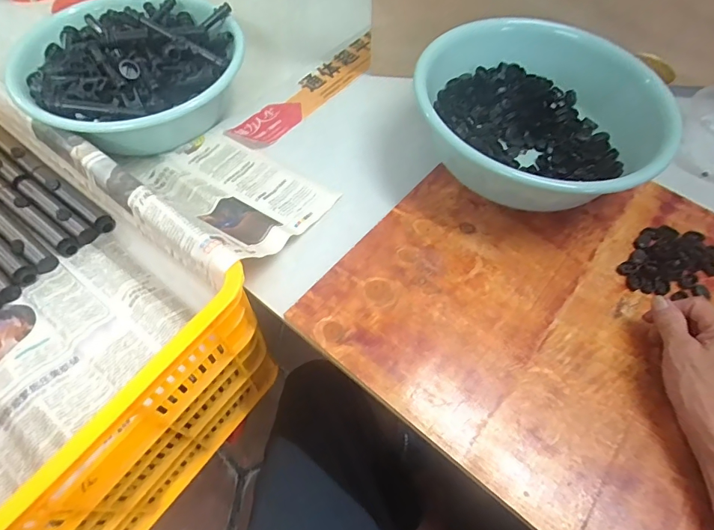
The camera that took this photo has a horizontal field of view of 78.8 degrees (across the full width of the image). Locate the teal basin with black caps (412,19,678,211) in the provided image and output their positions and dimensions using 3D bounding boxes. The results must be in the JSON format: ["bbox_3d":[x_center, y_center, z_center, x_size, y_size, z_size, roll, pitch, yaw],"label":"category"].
[{"bbox_3d":[0.212,-0.174,0.543,0.272,0.137,0.260,0,59,-1],"label":"teal basin with black caps"}]

